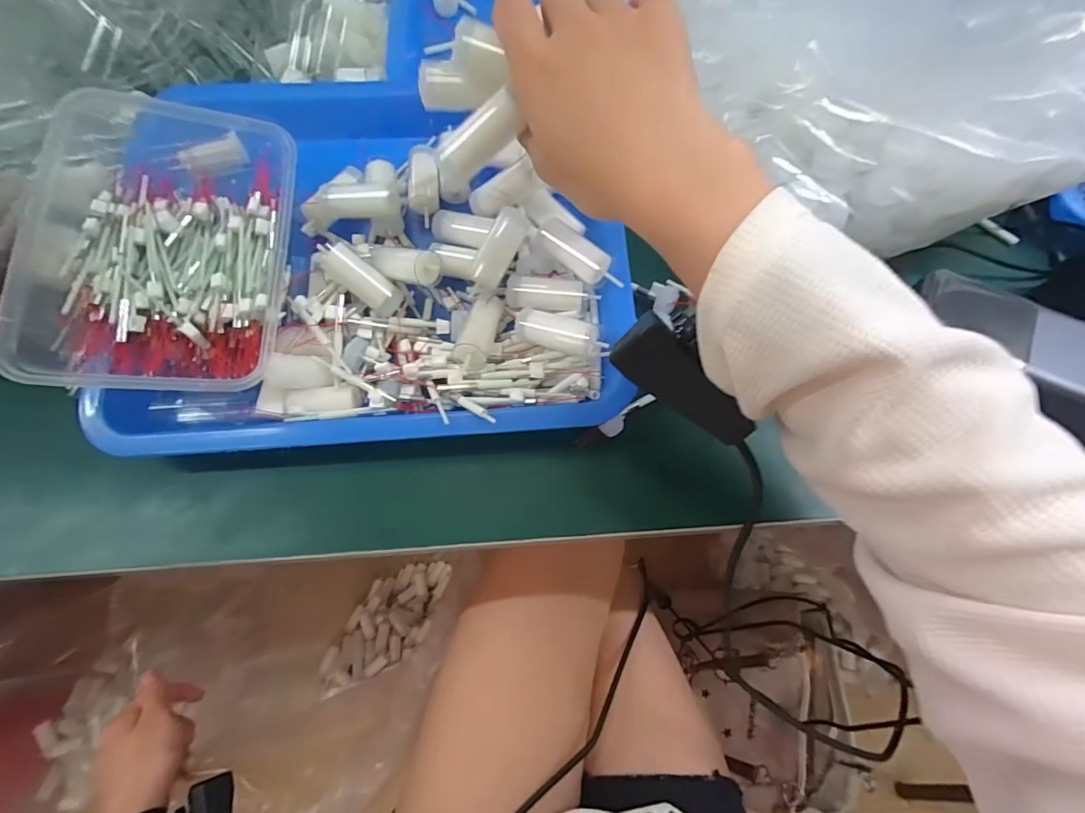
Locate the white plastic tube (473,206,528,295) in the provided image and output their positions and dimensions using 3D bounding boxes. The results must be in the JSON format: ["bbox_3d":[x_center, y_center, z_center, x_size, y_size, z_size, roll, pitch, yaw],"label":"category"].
[{"bbox_3d":[-0.027,-0.098,0.286,0.017,0.013,0.055,25,92,12],"label":"white plastic tube"}]

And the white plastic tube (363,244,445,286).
[{"bbox_3d":[-0.088,-0.088,0.282,0.058,0.019,0.020,20,68,31],"label":"white plastic tube"}]

